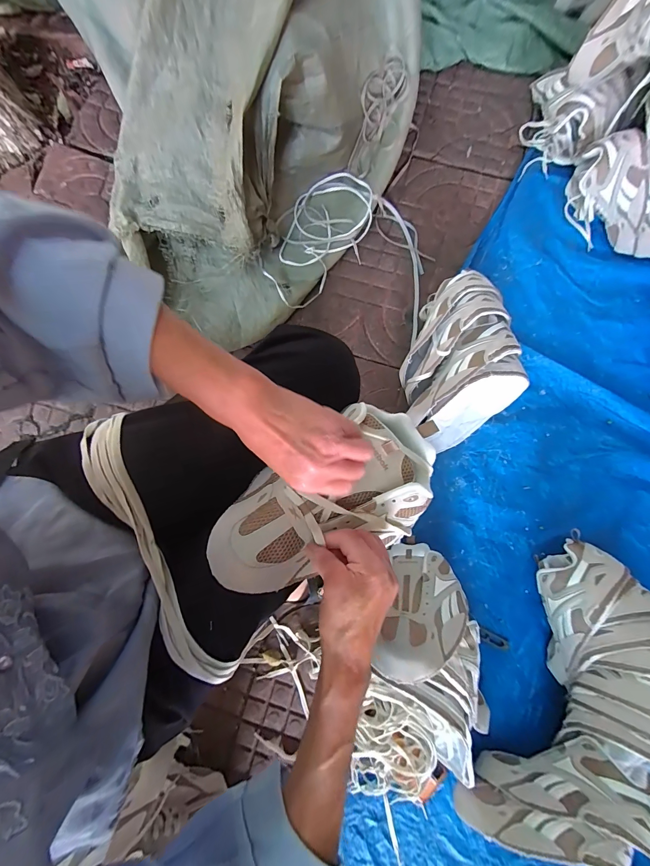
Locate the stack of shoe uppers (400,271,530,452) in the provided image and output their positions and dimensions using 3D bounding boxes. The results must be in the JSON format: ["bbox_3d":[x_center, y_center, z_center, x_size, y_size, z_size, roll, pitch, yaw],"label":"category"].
[{"bbox_3d":[0.248,-0.135,0.650,0.221,0.159,0.285,-24,81,-4],"label":"stack of shoe uppers"}]

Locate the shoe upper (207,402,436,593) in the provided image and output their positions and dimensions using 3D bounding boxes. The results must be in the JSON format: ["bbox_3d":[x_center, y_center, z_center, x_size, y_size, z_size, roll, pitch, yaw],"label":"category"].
[{"bbox_3d":[0.005,0.067,0.334,0.239,0.057,0.130,-27,81,-12],"label":"shoe upper"}]

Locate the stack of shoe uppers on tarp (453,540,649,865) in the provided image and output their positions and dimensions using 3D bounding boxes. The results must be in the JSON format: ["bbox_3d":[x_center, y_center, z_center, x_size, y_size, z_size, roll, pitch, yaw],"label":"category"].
[{"bbox_3d":[0.414,0.437,0.527,0.227,0.174,0.465,31,81,5],"label":"stack of shoe uppers on tarp"}]

